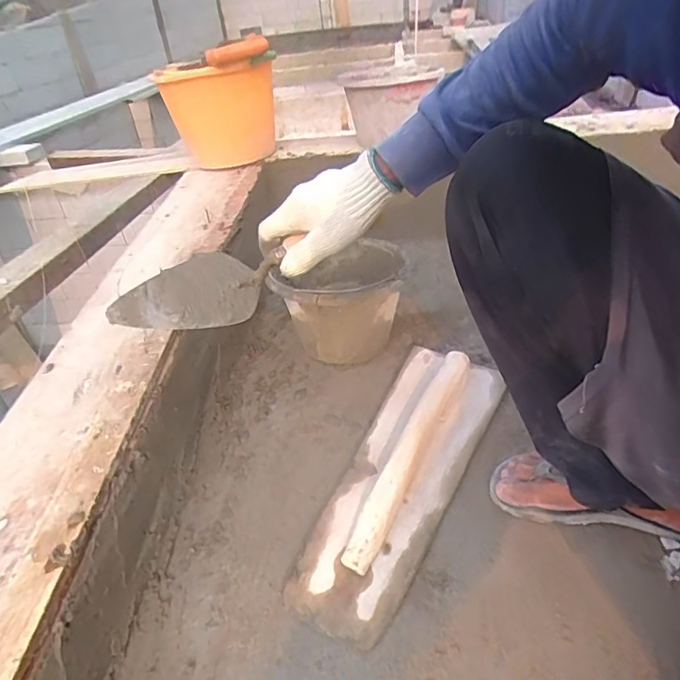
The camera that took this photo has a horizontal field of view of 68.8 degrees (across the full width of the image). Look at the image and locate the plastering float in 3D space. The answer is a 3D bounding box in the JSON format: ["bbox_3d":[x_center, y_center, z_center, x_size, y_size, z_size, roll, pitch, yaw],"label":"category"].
[{"bbox_3d":[0.095,0.156,0.683,0.160,0.069,0.478,12,40,25],"label":"plastering float"}]

